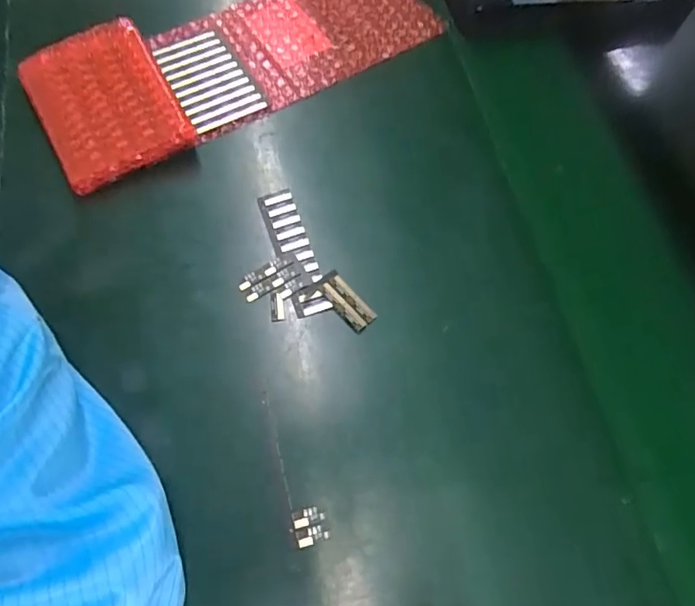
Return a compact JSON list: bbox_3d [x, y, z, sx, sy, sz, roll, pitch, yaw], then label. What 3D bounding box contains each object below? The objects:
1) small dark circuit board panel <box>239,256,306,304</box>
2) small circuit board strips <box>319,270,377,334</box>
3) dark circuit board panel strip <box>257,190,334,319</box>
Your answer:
[{"bbox_3d":[-0.049,-0.014,0.347,0.041,0.004,0.027,-35,72,-17],"label":"small dark circuit board panel"},{"bbox_3d":[-0.001,-0.001,0.346,0.018,0.004,0.044,-38,73,-18],"label":"small circuit board strips"},{"bbox_3d":[-0.037,-0.036,0.359,0.025,0.004,0.097,-17,68,-11],"label":"dark circuit board panel strip"}]

